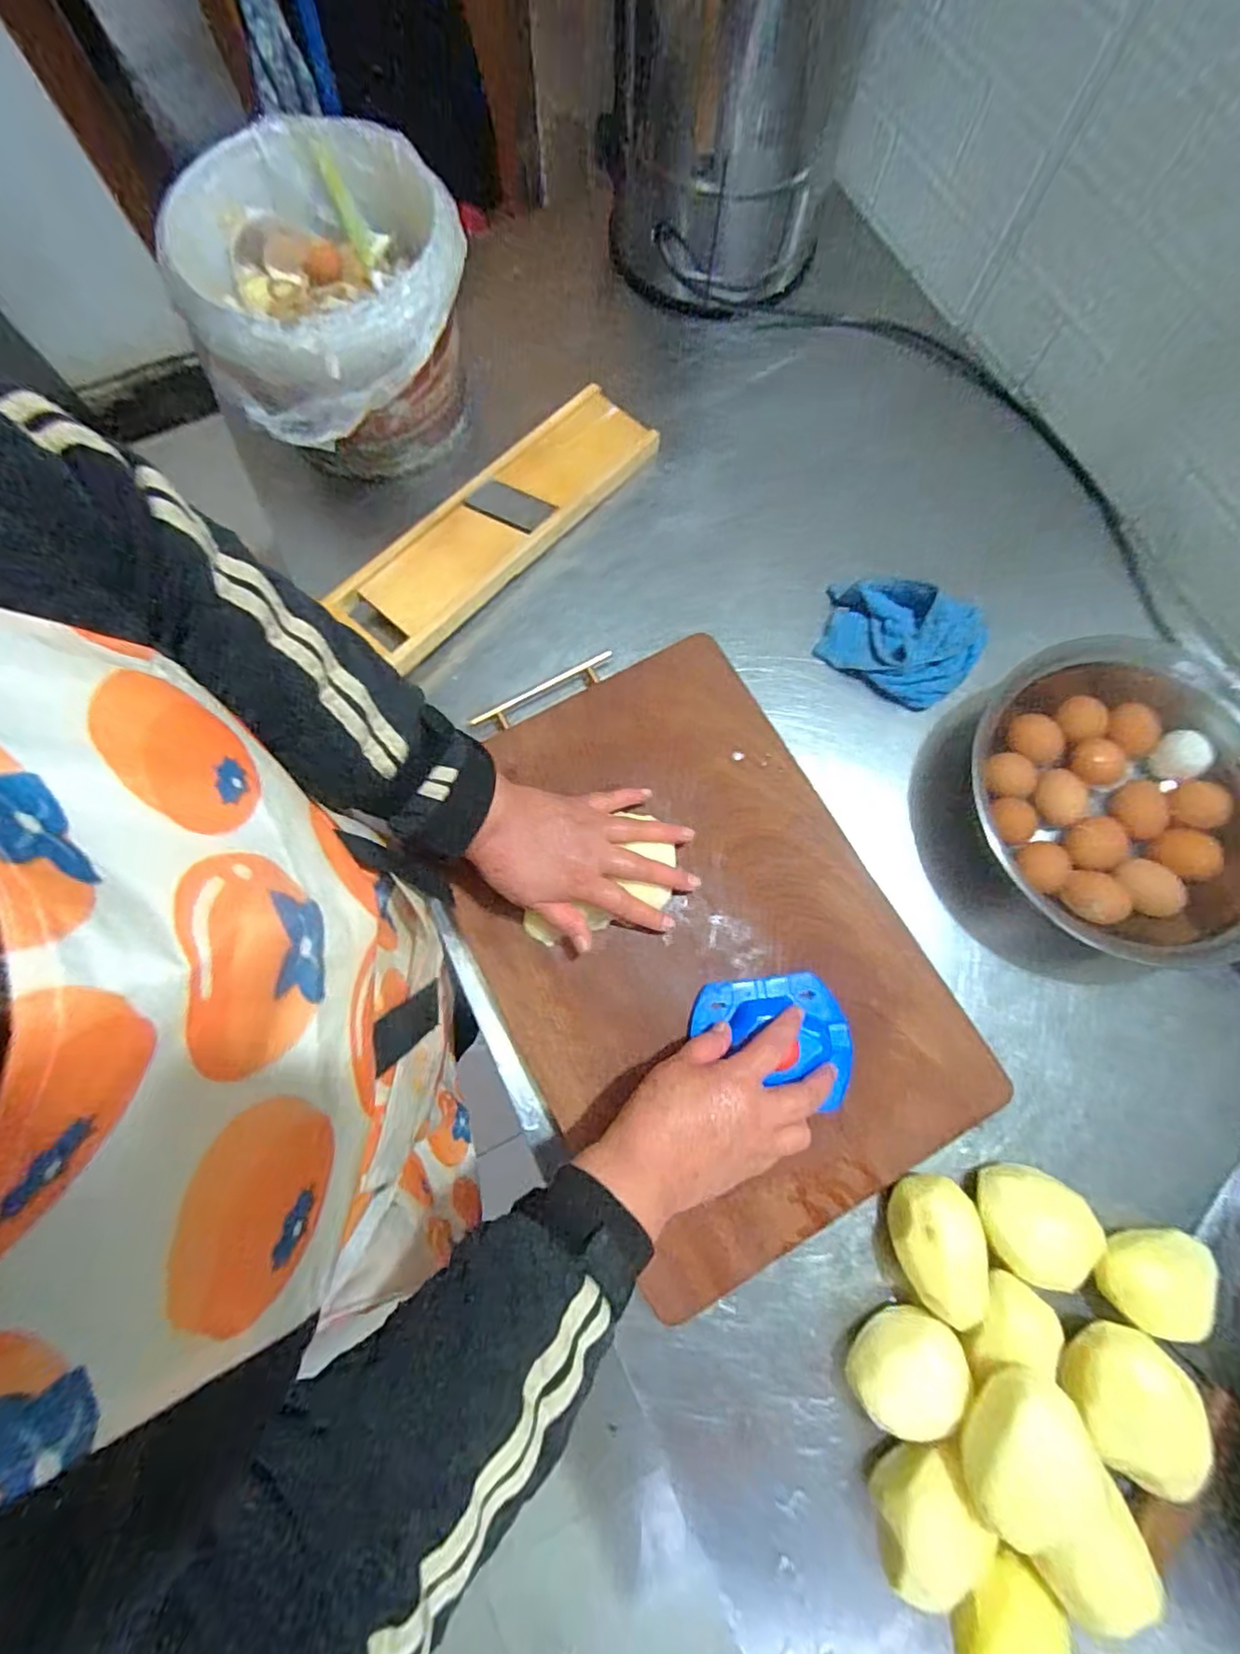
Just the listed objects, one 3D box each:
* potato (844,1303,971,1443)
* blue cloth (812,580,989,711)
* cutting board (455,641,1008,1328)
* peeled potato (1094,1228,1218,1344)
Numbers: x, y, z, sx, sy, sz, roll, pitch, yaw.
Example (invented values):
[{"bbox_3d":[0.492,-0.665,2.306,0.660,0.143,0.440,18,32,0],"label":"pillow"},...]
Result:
[{"bbox_3d":[0.205,0.390,0.456,0.079,0.054,0.060,-27,79,-7],"label":"potato"},{"bbox_3d":[0.273,-0.177,0.607,0.151,0.049,0.107,19,77,3],"label":"blue cloth"},{"bbox_3d":[0.055,0.091,0.530,0.335,0.016,0.476,-30,79,-7],"label":"cutting board"},{"bbox_3d":[0.394,0.333,0.471,0.076,0.050,0.071,20,77,4],"label":"peeled potato"}]

